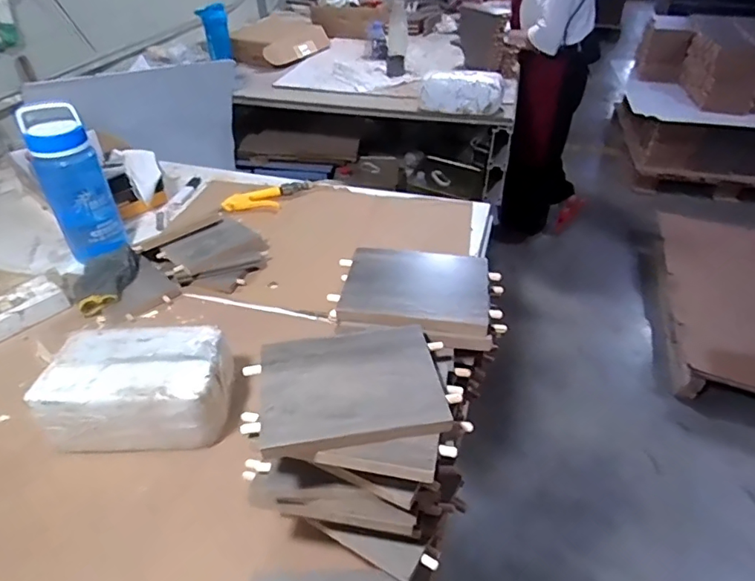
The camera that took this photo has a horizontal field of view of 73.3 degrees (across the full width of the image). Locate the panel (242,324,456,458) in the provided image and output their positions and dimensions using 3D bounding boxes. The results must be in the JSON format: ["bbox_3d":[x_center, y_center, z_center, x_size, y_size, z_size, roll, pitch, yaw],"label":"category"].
[{"bbox_3d":[-0.024,0.077,0.445,0.159,0.020,0.127,-5,40,-6],"label":"panel"}]

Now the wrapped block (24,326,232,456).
[{"bbox_3d":[-0.288,0.120,0.632,0.207,0.103,0.135,-2,40,-3],"label":"wrapped block"}]

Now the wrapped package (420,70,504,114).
[{"bbox_3d":[0.256,-0.596,1.542,0.243,0.118,0.073,4,40,5],"label":"wrapped package"}]

